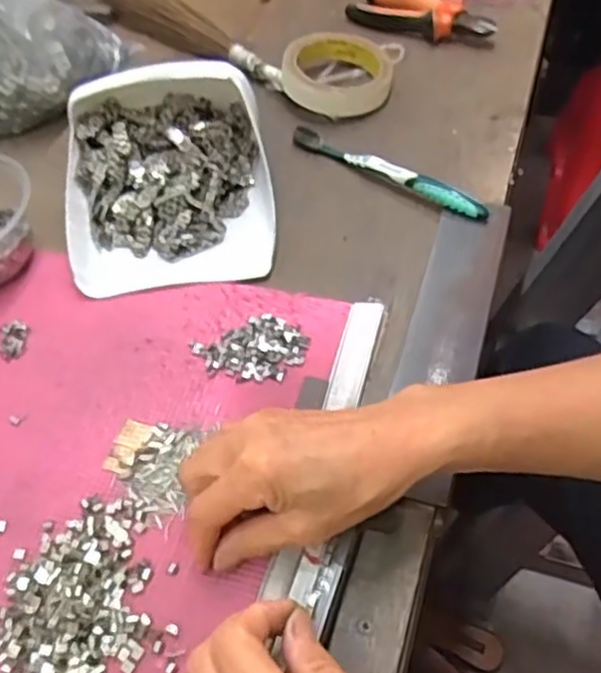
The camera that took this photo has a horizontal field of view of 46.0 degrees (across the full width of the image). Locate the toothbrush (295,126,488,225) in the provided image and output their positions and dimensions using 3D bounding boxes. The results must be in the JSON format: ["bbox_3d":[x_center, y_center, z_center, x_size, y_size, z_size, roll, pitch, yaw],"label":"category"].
[{"bbox_3d":[0.067,-0.134,0.565,0.183,0.021,0.012,32,62,28],"label":"toothbrush"}]

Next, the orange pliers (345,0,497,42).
[{"bbox_3d":[0.117,-0.316,0.691,0.145,0.024,0.053,22,58,23],"label":"orange pliers"}]

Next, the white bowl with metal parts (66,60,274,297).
[{"bbox_3d":[-0.102,-0.126,0.537,0.156,0.078,0.170,-4,52,5],"label":"white bowl with metal parts"}]

